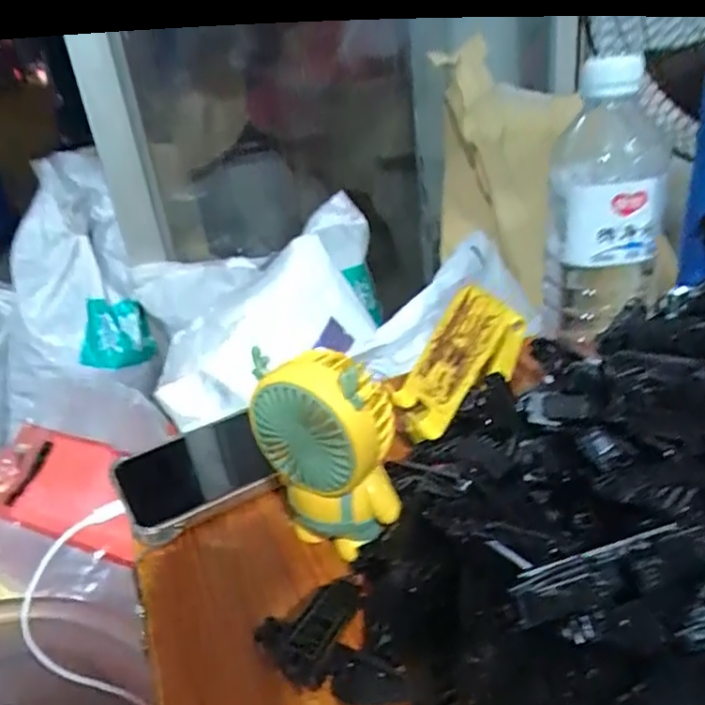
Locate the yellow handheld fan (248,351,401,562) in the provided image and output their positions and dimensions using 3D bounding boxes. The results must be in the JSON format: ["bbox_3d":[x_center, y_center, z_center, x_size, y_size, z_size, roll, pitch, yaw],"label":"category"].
[{"bbox_3d":[-0.010,0.054,0.310,0.064,0.111,0.036,12,33,33],"label":"yellow handheld fan"}]

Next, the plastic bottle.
[{"bbox_3d":[0.154,-0.087,0.376,0.066,0.156,0.057,4,29,20],"label":"plastic bottle"}]

